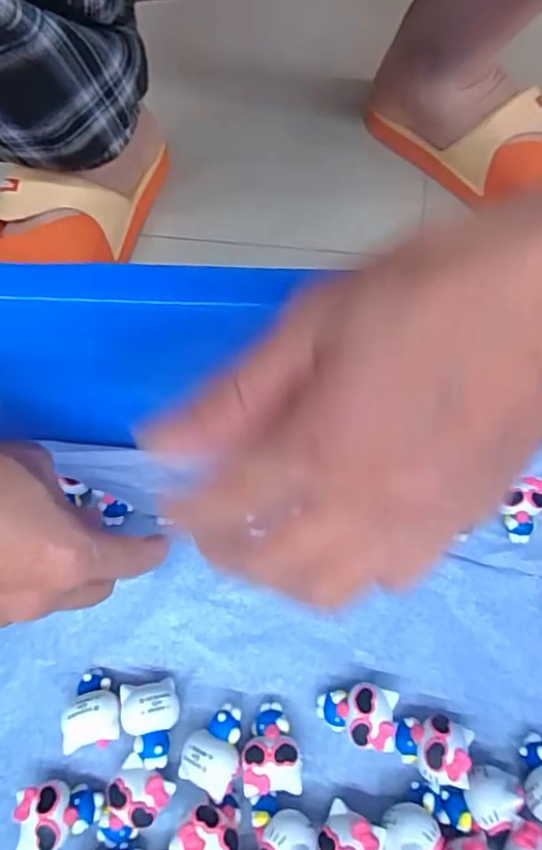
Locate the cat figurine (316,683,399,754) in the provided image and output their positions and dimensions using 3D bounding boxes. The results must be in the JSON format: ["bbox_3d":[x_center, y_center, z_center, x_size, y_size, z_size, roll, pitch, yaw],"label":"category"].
[{"bbox_3d":[0.039,0.131,0.257,0.034,0.020,0.025,8,63,8],"label":"cat figurine"}]

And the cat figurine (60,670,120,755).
[{"bbox_3d":[-0.082,0.131,0.263,0.024,0.020,0.033,-9,62,-1],"label":"cat figurine"}]

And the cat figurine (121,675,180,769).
[{"bbox_3d":[-0.054,0.136,0.259,0.024,0.021,0.035,-12,62,-3],"label":"cat figurine"}]

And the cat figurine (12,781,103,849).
[{"bbox_3d":[-0.091,0.168,0.245,0.033,0.021,0.025,-13,62,-4],"label":"cat figurine"}]

